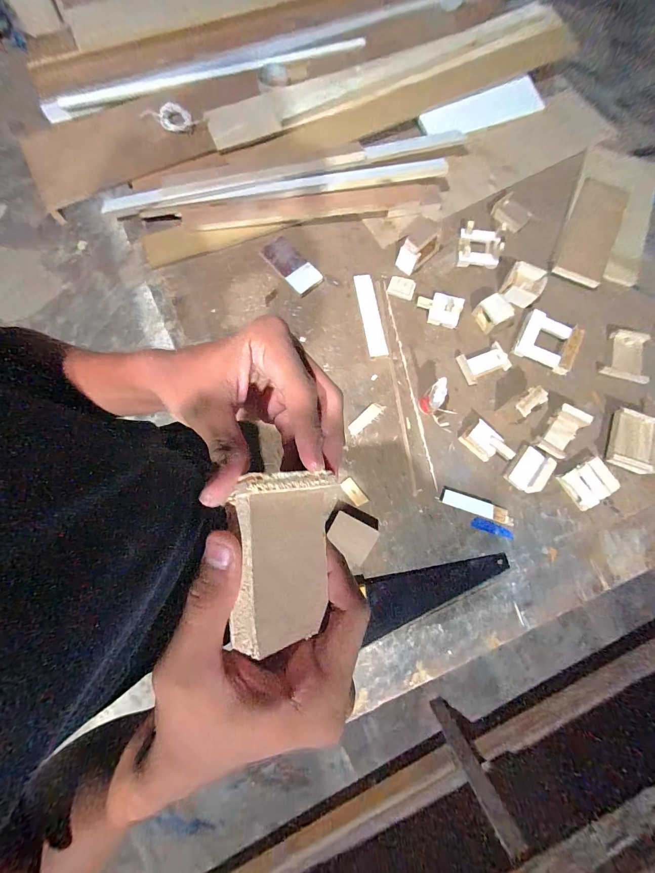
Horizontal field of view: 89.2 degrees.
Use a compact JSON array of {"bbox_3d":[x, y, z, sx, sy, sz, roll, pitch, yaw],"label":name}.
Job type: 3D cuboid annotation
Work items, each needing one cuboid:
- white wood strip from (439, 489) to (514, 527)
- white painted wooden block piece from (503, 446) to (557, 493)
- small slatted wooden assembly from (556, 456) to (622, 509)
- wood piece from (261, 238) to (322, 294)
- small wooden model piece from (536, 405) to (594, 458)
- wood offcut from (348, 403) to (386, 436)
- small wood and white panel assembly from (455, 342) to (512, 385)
[{"bbox_3d":[0.290,0.139,0.644,0.137,0.015,0.027,18,76,5],"label":"white wood strip"},{"bbox_3d":[0.394,0.063,0.648,0.065,0.033,0.090,35,79,9],"label":"white painted wooden block piece"},{"bbox_3d":[0.501,0.089,0.634,0.086,0.023,0.071,-29,77,-7],"label":"small slatted wooden assembly"},{"bbox_3d":[-0.084,-0.396,0.768,0.064,0.013,0.149,-43,84,11],"label":"wood piece"},{"bbox_3d":[0.463,-0.008,0.656,0.061,0.037,0.101,34,78,9],"label":"small wooden model piece"},{"bbox_3d":[0.079,-0.037,0.693,0.086,0.005,0.028,-43,80,-10],"label":"wood offcut"},{"bbox_3d":[0.330,-0.156,0.702,0.096,0.021,0.064,-23,77,-6],"label":"small wood and white panel assembly"}]

